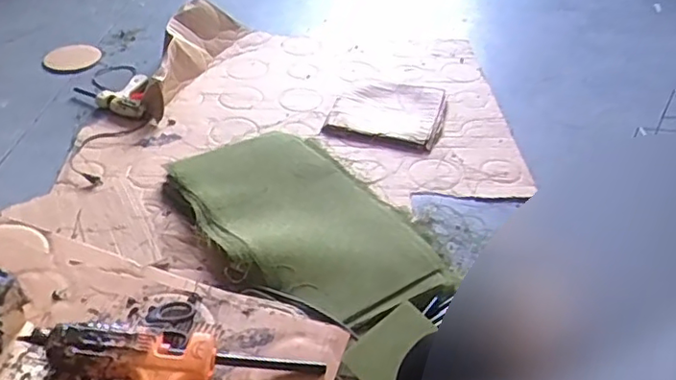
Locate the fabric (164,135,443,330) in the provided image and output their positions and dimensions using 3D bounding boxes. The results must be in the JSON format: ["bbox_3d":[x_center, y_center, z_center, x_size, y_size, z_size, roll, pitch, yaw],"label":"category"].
[{"bbox_3d":[-0.073,0.058,1.267,0.371,0.075,0.596,-27,50,-31],"label":"fabric"}]

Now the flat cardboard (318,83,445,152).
[{"bbox_3d":[0.134,-0.205,1.613,0.282,0.025,0.287,12,41,9],"label":"flat cardboard"}]

